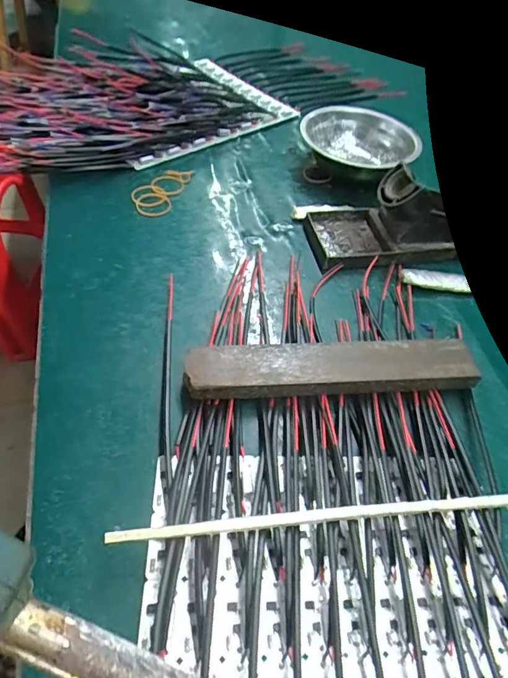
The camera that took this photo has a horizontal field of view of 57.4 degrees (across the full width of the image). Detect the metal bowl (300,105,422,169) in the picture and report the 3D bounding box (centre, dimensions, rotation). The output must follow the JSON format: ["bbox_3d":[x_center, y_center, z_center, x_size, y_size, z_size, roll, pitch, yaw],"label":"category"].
[{"bbox_3d":[0.118,-0.215,0.522,0.119,0.041,0.119,2,50,-3],"label":"metal bowl"}]

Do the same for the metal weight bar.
[{"bbox_3d":[0.054,0.020,0.322,0.197,0.023,0.037,-2,50,-6],"label":"metal weight bar"}]

